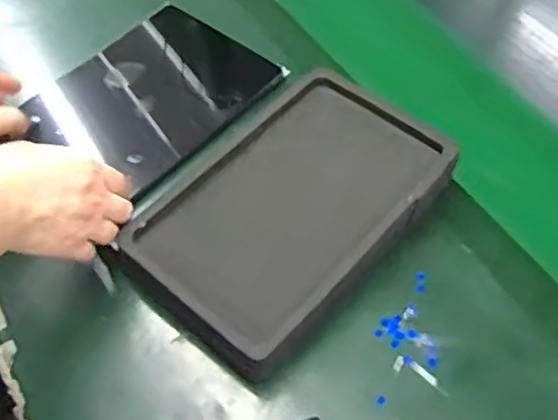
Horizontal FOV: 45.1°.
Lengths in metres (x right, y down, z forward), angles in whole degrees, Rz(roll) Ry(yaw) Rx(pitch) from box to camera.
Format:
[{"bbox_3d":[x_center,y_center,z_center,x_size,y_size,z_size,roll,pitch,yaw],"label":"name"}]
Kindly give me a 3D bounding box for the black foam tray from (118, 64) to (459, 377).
[{"bbox_3d":[0.008,0.008,0.542,0.258,0.046,0.168,-40,63,-22],"label":"black foam tray"}]

